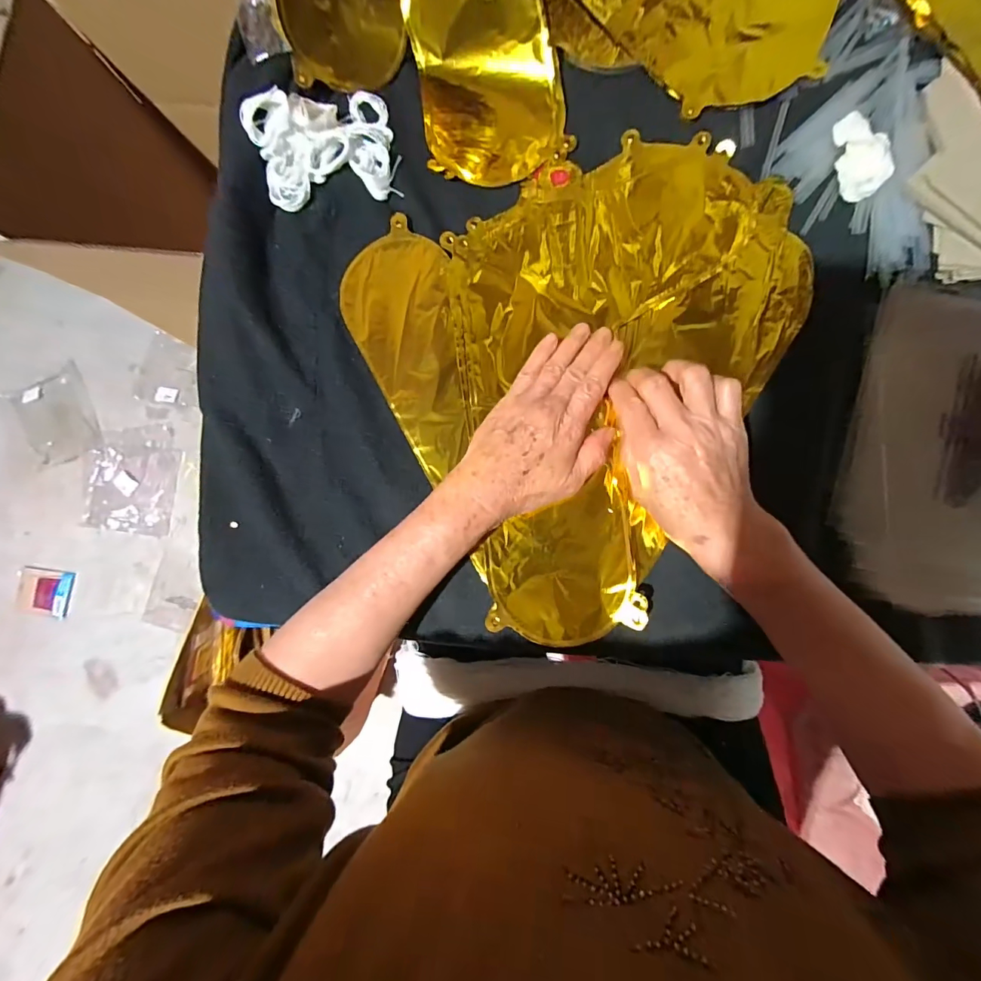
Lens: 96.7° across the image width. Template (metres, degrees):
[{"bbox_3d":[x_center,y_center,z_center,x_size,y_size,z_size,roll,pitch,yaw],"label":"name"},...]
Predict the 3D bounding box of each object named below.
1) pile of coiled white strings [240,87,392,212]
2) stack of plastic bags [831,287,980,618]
[{"bbox_3d":[-0.152,-0.318,0.389,0.121,0.043,0.109,-8,84,6],"label":"pile of coiled white strings"},{"bbox_3d":[0.394,-0.025,0.321,0.227,0.019,0.238,11,86,8],"label":"stack of plastic bags"}]

